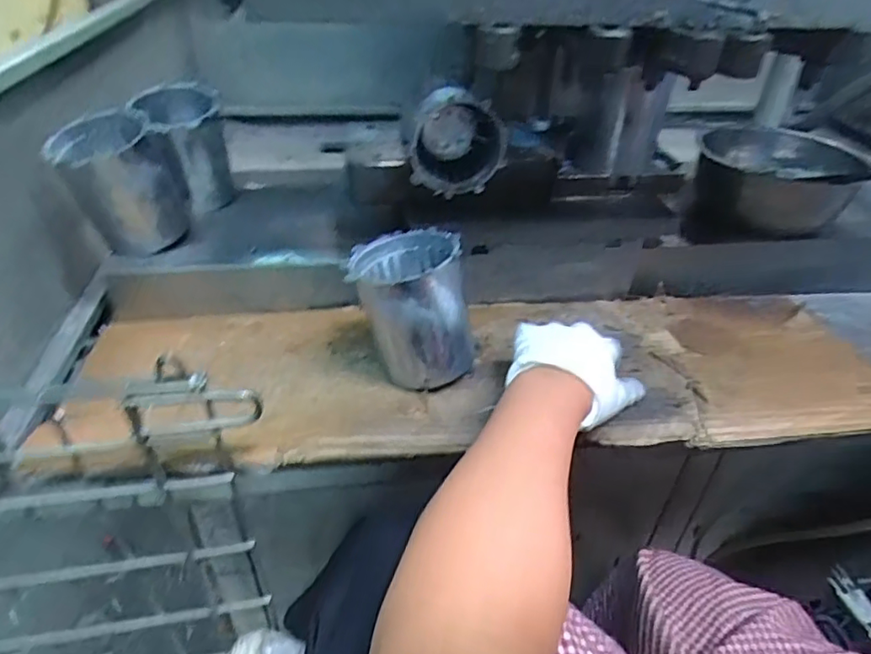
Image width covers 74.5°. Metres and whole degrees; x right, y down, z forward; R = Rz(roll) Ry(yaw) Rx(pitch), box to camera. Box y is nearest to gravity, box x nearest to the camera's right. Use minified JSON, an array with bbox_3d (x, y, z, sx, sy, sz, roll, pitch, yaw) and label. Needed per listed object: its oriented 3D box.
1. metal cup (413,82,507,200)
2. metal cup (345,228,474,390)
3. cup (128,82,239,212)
[{"bbox_3d":[0.022,-0.195,0.595,0.096,0.089,0.076,-1,38,-5],"label":"metal cup"},{"bbox_3d":[-0.021,-0.019,0.517,0.100,0.112,0.100,2,38,-1],"label":"metal cup"},{"bbox_3d":[-0.283,-0.195,0.652,0.089,0.126,0.094,-18,42,-25],"label":"cup"}]

